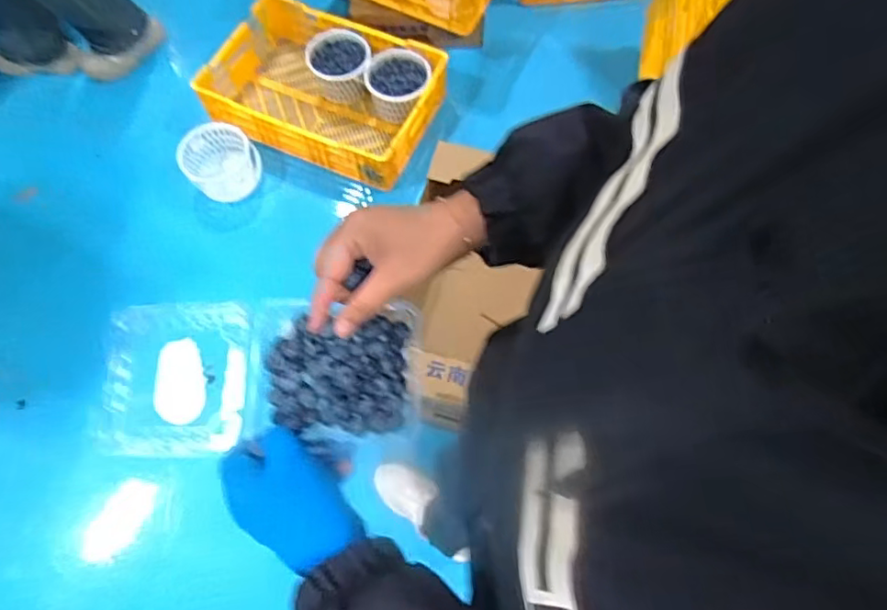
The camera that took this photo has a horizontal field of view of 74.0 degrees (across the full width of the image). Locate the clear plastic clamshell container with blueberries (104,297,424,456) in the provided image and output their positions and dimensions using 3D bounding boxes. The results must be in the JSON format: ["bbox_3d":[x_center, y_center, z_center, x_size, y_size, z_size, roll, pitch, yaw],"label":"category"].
[{"bbox_3d":[-0.146,0.052,0.450,0.245,0.033,0.111,-1,67,8],"label":"clear plastic clamshell container with blueberries"}]

